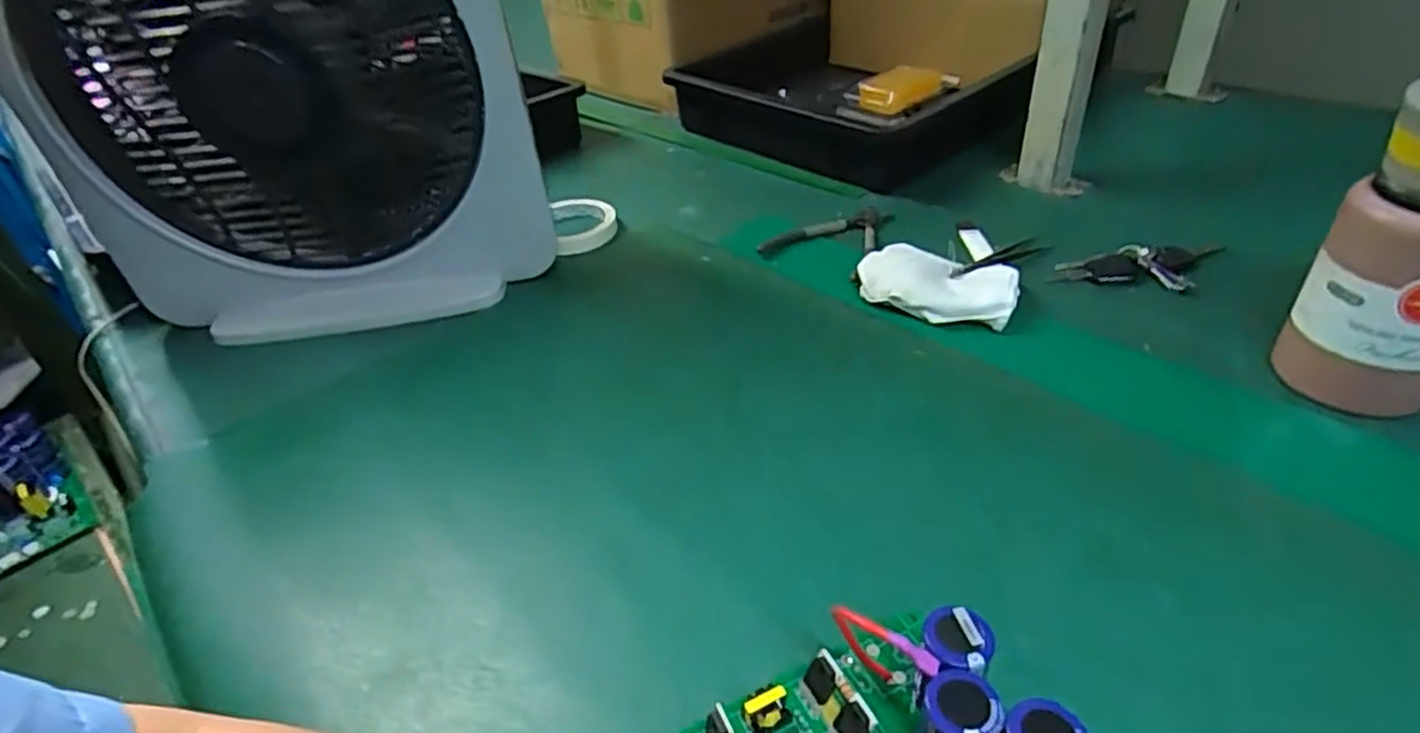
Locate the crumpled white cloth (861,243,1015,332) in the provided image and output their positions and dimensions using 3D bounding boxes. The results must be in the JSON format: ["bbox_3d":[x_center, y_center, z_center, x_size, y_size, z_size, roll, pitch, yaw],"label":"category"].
[{"bbox_3d":[0.192,-0.072,0.622,0.127,0.035,0.081,12,41,22],"label":"crumpled white cloth"}]

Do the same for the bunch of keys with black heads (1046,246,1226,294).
[{"bbox_3d":[0.379,-0.088,0.635,0.151,0.020,0.065,-4,37,3],"label":"bunch of keys with black heads"}]

